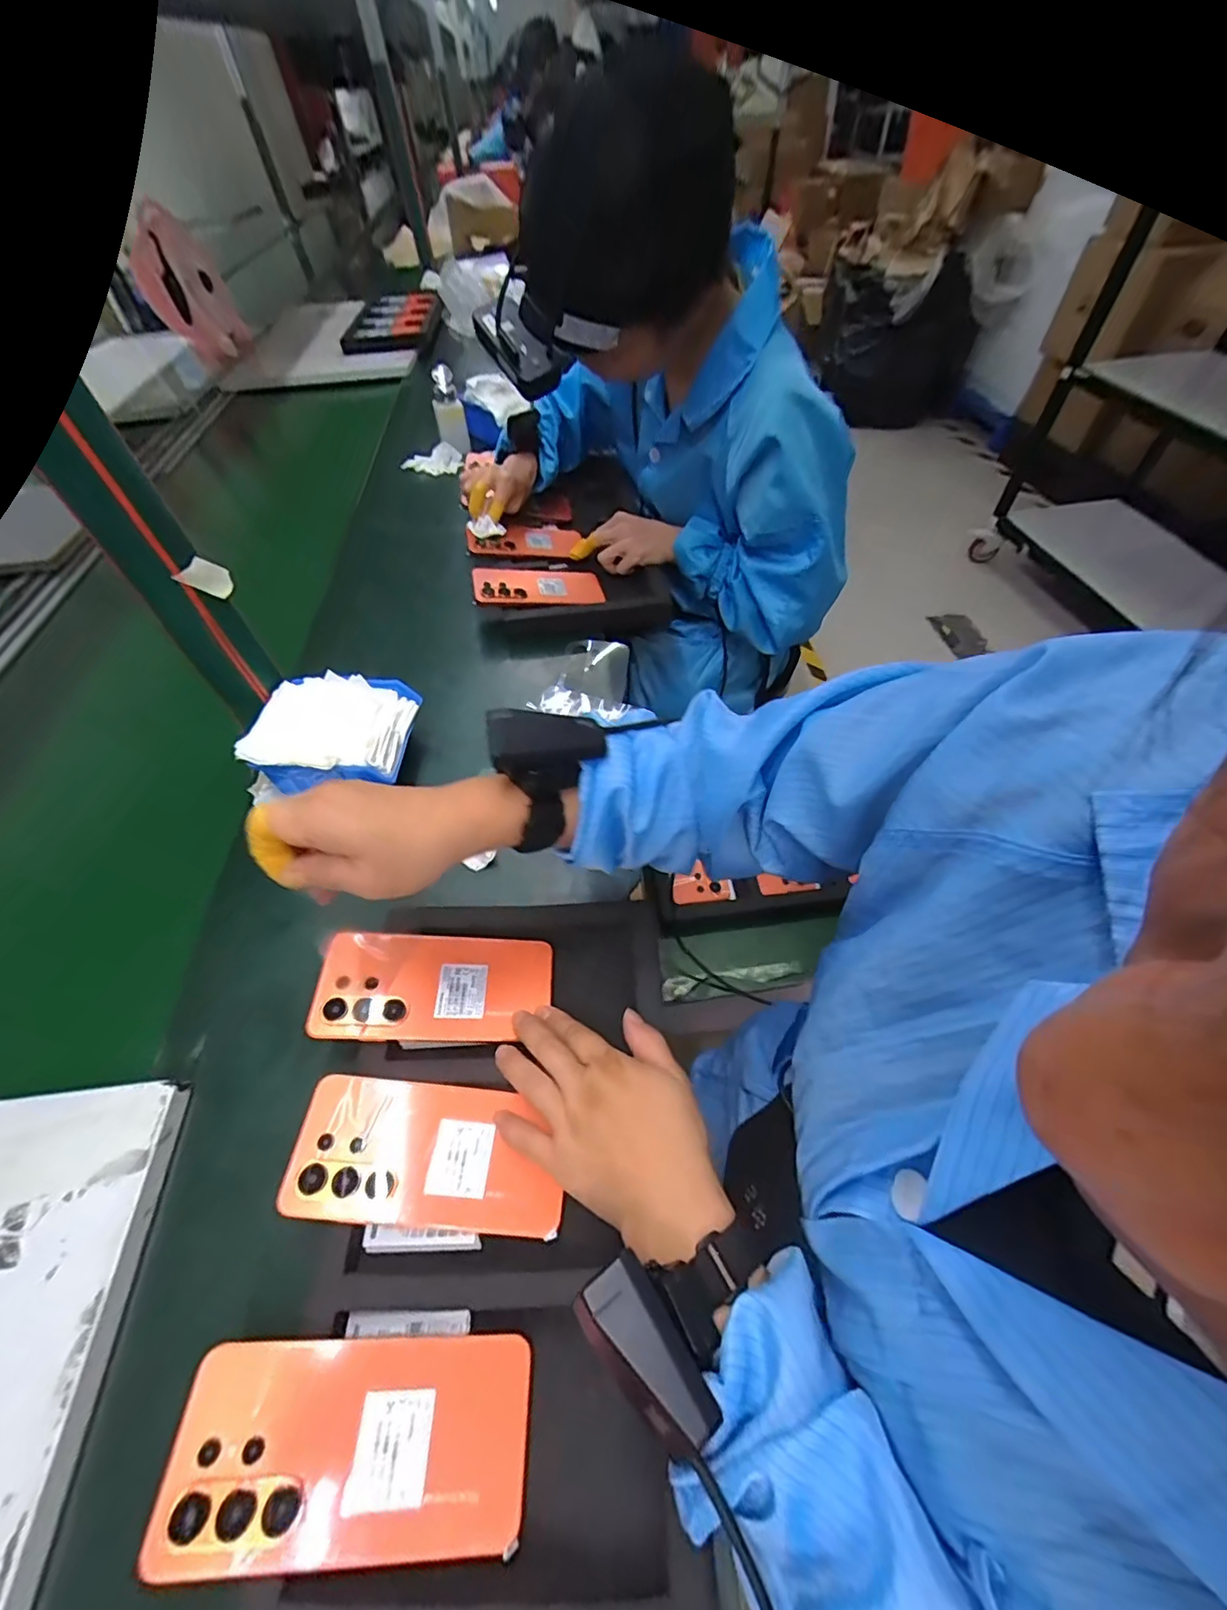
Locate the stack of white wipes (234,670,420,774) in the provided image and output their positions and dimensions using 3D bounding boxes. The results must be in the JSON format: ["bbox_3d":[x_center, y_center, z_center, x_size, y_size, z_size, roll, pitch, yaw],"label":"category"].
[{"bbox_3d":[-0.281,-0.080,0.556,0.134,0.034,0.121,2,54,5],"label":"stack of white wipes"}]

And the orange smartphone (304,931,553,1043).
[{"bbox_3d":[-0.131,0.135,0.416,0.166,0.009,0.079,2,52,-13],"label":"orange smartphone"}]

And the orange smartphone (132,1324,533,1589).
[{"bbox_3d":[-0.132,0.328,0.286,0.170,0.009,0.079,7,53,-8],"label":"orange smartphone"}]

